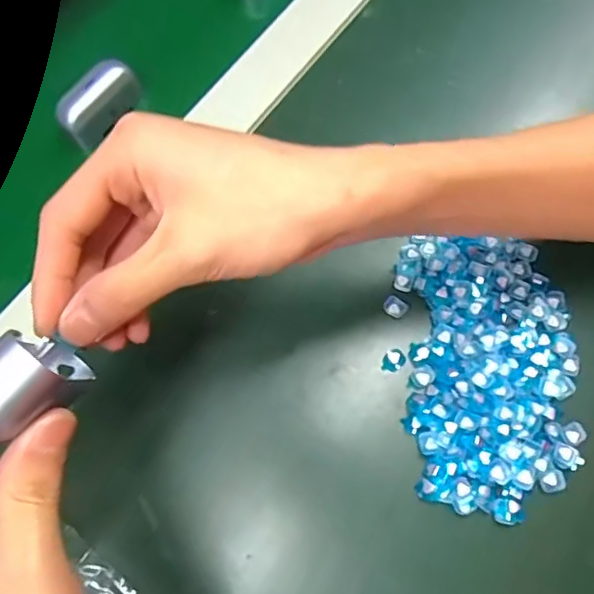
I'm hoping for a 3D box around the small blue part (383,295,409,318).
[{"bbox_3d":[0.057,0.005,0.324,0.013,0.005,0.011,40,77,13],"label":"small blue part"}]

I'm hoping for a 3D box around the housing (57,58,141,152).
[{"bbox_3d":[-0.127,-0.127,0.363,0.021,0.028,0.055,37,76,12],"label":"housing"}]

